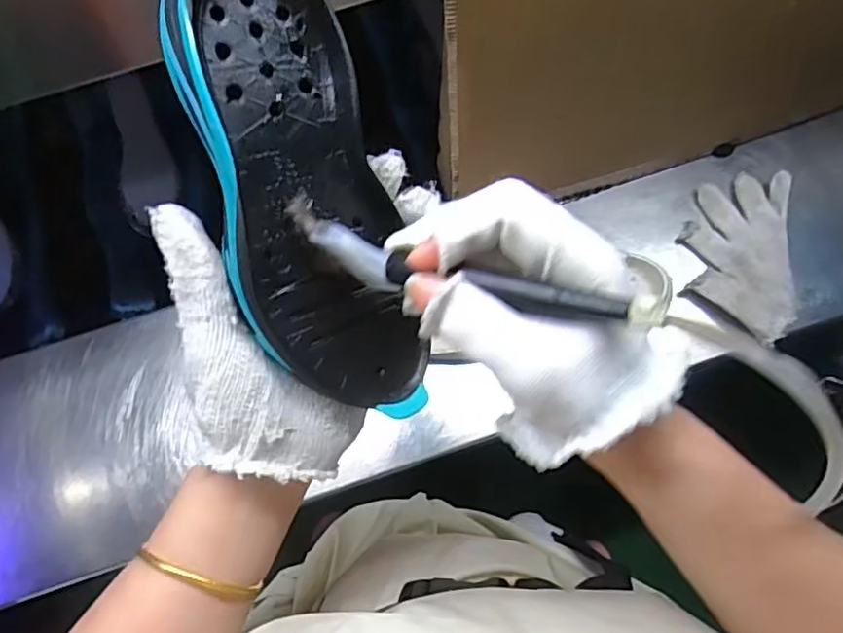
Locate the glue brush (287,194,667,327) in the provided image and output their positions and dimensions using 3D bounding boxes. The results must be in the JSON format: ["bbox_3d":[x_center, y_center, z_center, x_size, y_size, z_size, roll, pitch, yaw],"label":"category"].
[{"bbox_3d":[0.012,-0.019,0.252,0.164,0.019,0.026,17,73,24],"label":"glue brush"}]

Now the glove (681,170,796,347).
[{"bbox_3d":[0.331,-0.067,0.647,0.099,0.031,0.183,6,73,4],"label":"glove"}]

